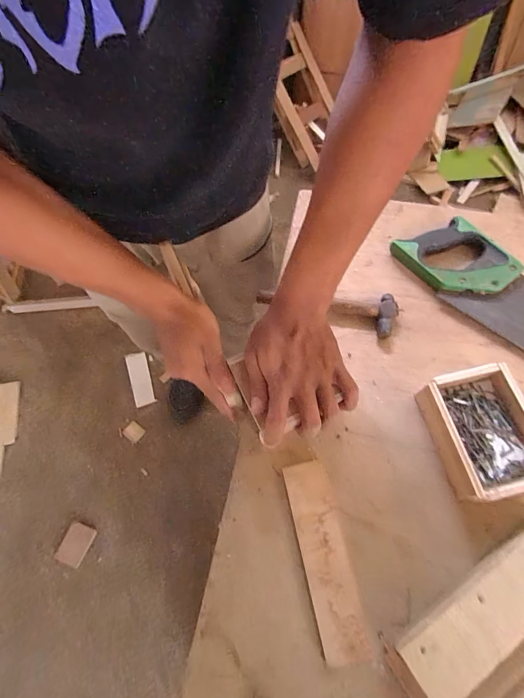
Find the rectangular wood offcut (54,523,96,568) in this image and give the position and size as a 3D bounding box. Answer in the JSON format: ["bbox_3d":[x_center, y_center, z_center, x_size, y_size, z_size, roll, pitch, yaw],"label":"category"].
[{"bbox_3d":[-0.561,0.589,1.059,0.081,0.017,0.107,18,67,10],"label":"rectangular wood offcut"}]

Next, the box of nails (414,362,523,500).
[{"bbox_3d":[0.243,0.089,0.386,0.097,0.041,0.131,-11,65,-1],"label":"box of nails"}]

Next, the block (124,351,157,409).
[{"bbox_3d":[-0.440,0.107,1.268,0.074,0.009,0.203,-18,66,-6],"label":"block"}]

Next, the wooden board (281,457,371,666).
[{"bbox_3d":[0.064,0.209,0.362,0.046,0.006,0.177,-15,64,5],"label":"wooden board"}]

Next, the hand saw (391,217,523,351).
[{"bbox_3d":[0.359,-0.019,0.449,0.114,0.023,0.419,-36,70,-14],"label":"hand saw"}]

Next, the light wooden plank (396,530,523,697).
[{"bbox_3d":[0.210,0.234,0.321,0.183,0.019,0.055,-32,53,-10],"label":"light wooden plank"}]

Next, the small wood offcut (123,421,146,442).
[{"bbox_3d":[-0.439,0.282,1.201,0.064,0.009,0.056,33,71,15],"label":"small wood offcut"}]

